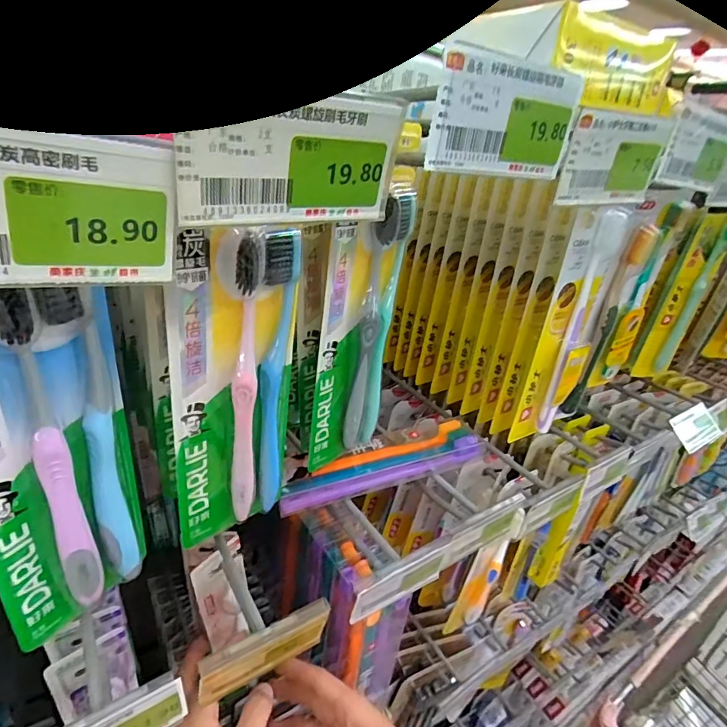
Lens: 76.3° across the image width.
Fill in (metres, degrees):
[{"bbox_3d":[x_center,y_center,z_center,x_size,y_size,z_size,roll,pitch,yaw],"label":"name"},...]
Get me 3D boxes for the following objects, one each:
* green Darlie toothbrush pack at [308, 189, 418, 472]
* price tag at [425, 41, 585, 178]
[{"bbox_3d":[-0.004,-0.012,0.300,0.018,0.176,0.061,27,34,32],"label":"green Darlie toothbrush pack"},{"bbox_3d":[0.058,-0.097,0.184,0.076,0.039,0.004,-11,33,-31],"label":"price tag"}]

